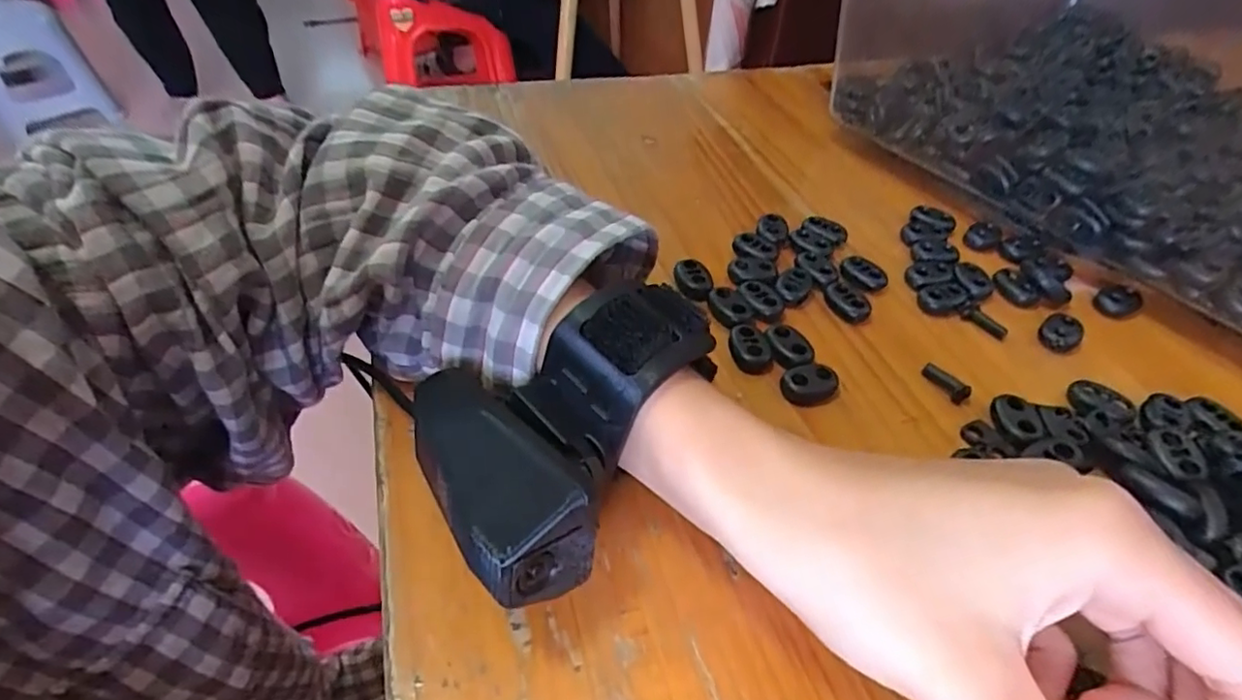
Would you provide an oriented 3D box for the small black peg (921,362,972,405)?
[{"bbox_3d":[0.125,0.012,0.234,0.006,0.005,0.019,-24,52,-21],"label":"small black peg"}]

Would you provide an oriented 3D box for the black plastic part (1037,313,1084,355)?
[{"bbox_3d":[0.184,-0.007,0.254,0.018,0.007,0.015,-31,54,-29],"label":"black plastic part"}]

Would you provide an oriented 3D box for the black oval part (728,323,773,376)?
[{"bbox_3d":[0.050,-0.001,0.240,0.014,0.005,0.023,-4,46,-7],"label":"black oval part"}]

